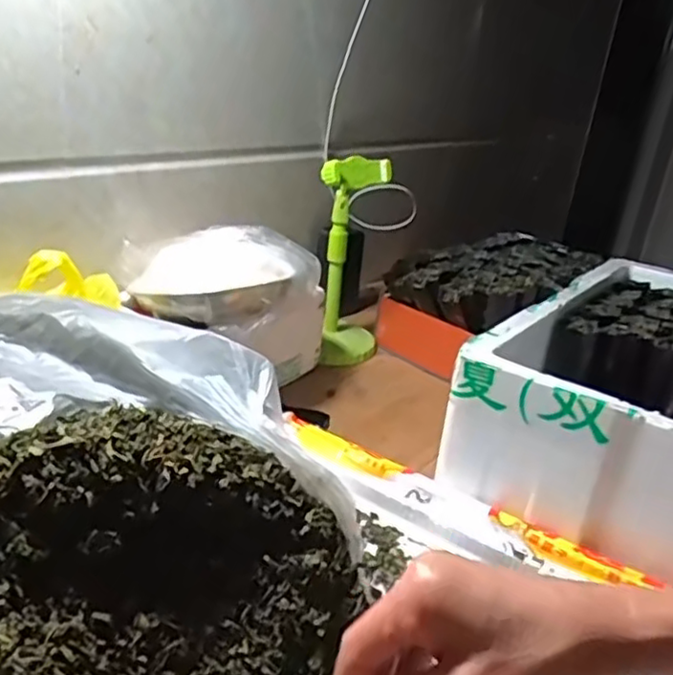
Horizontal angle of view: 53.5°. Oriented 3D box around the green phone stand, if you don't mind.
[{"bbox_3d":[0.020,-0.095,0.847,0.070,0.269,0.109,10,24,8],"label":"green phone stand"}]

